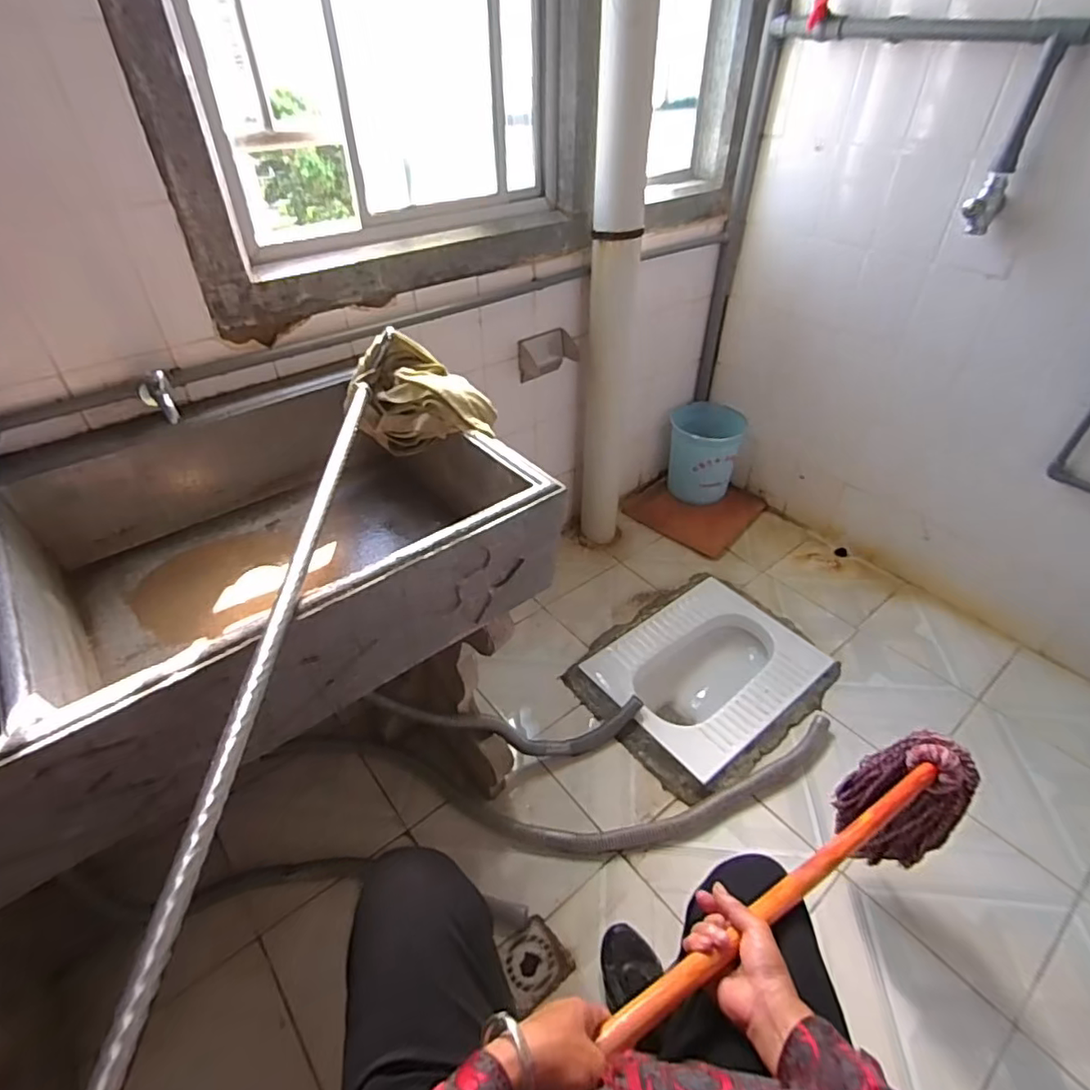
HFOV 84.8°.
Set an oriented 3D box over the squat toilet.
[{"bbox_3d":[0.420,0.351,1.553,0.506,0.156,0.404,-27,47,-28],"label":"squat toilet"}]

